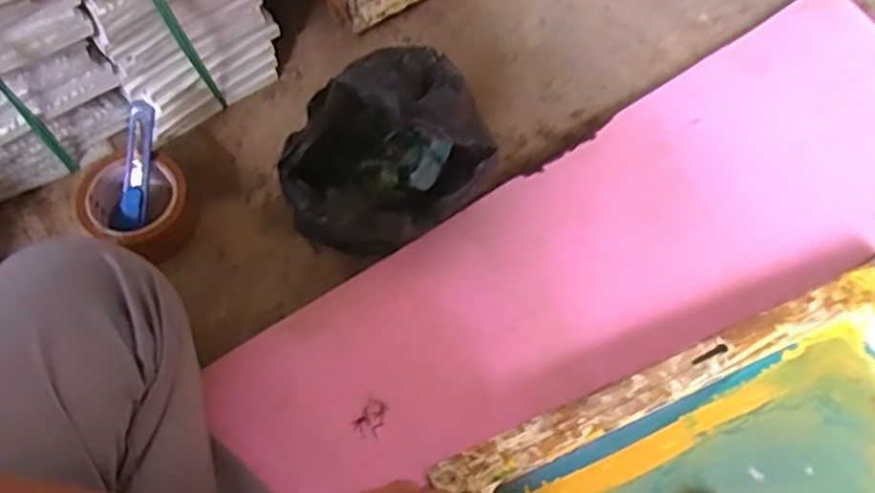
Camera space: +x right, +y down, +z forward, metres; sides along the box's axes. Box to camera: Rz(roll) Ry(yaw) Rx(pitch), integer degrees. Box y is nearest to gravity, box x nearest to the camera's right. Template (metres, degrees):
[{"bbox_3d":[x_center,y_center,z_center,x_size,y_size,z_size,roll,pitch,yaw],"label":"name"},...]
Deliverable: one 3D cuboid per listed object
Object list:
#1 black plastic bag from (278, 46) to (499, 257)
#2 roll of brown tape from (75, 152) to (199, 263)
[{"bbox_3d":[-0.051,-0.072,0.633,0.173,0.146,0.126,-28,71,-15],"label":"black plastic bag"},{"bbox_3d":[-0.290,-0.036,0.661,0.106,0.058,0.093,5,66,1],"label":"roll of brown tape"}]

